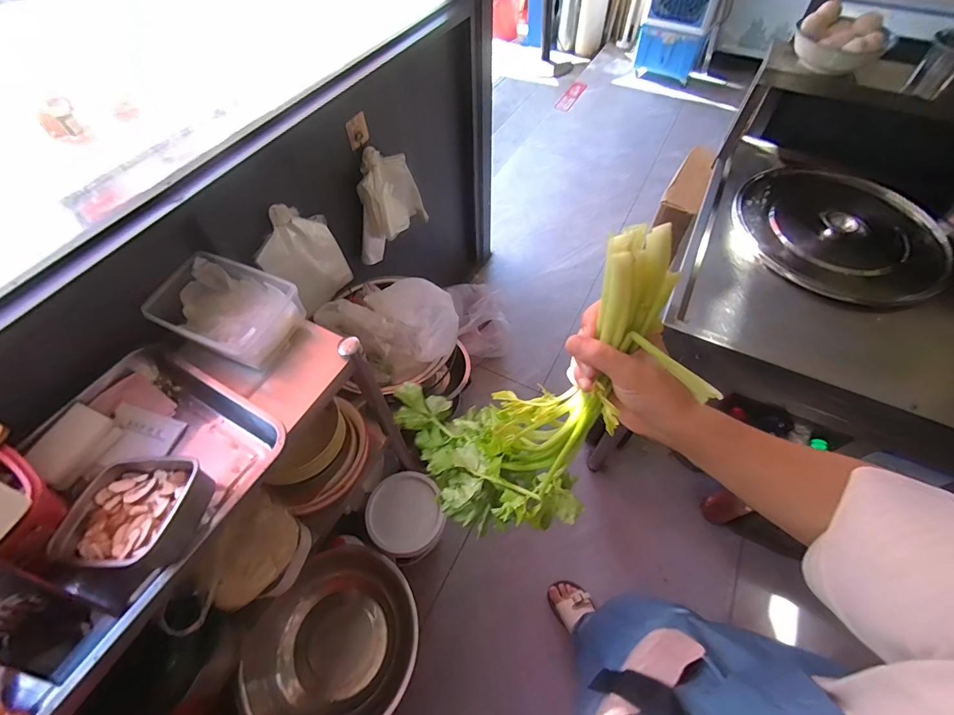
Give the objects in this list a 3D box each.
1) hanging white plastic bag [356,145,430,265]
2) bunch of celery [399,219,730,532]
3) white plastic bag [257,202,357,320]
[{"bbox_3d":[-0.240,-0.402,1.102,0.076,0.263,0.228,33,63,20],"label":"hanging white plastic bag"},{"bbox_3d":[0.045,0.062,0.435,0.158,0.443,0.176,22,56,-17],"label":"bunch of celery"},{"bbox_3d":[-0.380,-0.222,0.927,0.072,0.220,0.200,26,61,17],"label":"white plastic bag"}]

